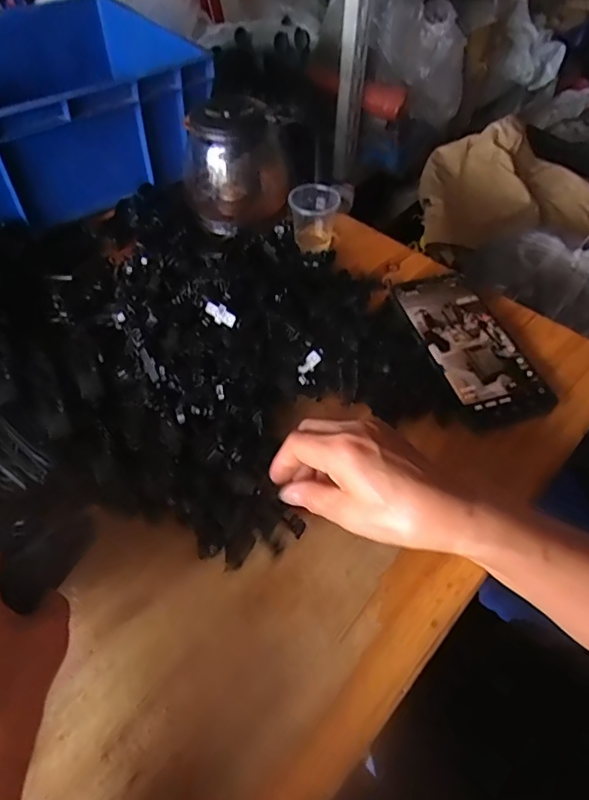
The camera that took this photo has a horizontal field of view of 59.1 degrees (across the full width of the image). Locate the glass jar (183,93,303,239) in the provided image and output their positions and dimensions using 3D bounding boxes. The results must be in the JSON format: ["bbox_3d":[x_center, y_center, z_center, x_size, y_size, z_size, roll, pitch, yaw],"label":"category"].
[{"bbox_3d":[-0.055,-0.236,0.524,0.092,0.098,0.092,0,52,0],"label":"glass jar"}]

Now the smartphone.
[{"bbox_3d":[0.149,-0.050,0.443,0.078,0.009,0.163,-14,53,-11],"label":"smartphone"}]

